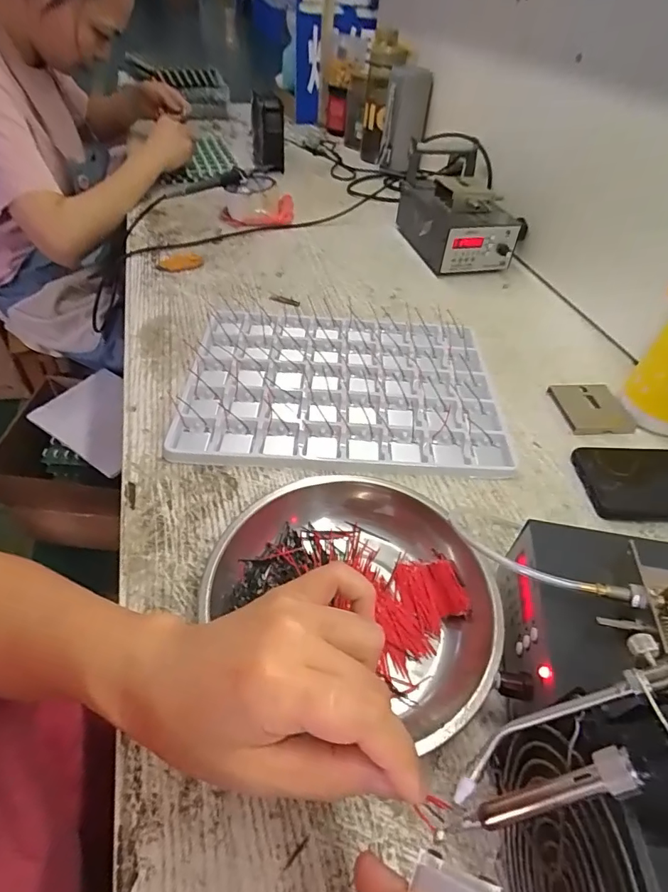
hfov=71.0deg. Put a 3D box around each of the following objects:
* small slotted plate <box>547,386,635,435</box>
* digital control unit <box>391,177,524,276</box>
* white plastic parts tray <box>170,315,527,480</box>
[{"bbox_3d":[0.267,-0.040,0.486,0.066,0.010,0.067,2,47,-2],"label":"small slotted plate"},{"bbox_3d":[0.181,-0.346,0.722,0.115,0.076,0.201,-7,49,-11],"label":"digital control unit"},{"bbox_3d":[0.008,-0.064,0.483,0.309,0.014,0.233,5,47,0],"label":"white plastic parts tray"}]

